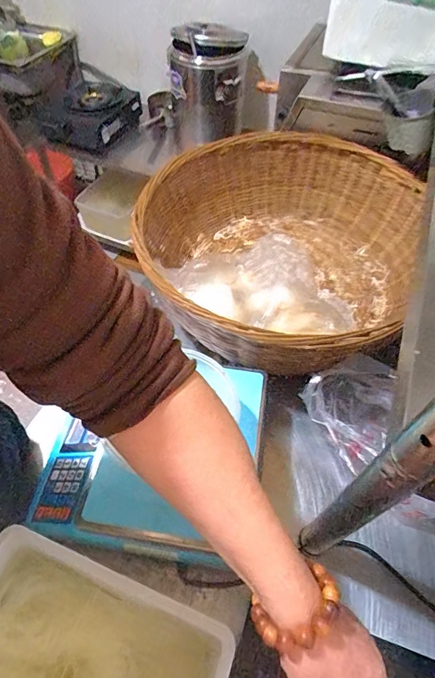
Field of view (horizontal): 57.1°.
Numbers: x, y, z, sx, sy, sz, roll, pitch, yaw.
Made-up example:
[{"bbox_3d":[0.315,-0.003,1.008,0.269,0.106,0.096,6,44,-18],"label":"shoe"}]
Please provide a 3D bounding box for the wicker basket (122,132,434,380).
[{"bbox_3d":[0.114,-0.199,0.819,0.527,0.188,0.573,0,54,0],"label":"wicker basket"}]

